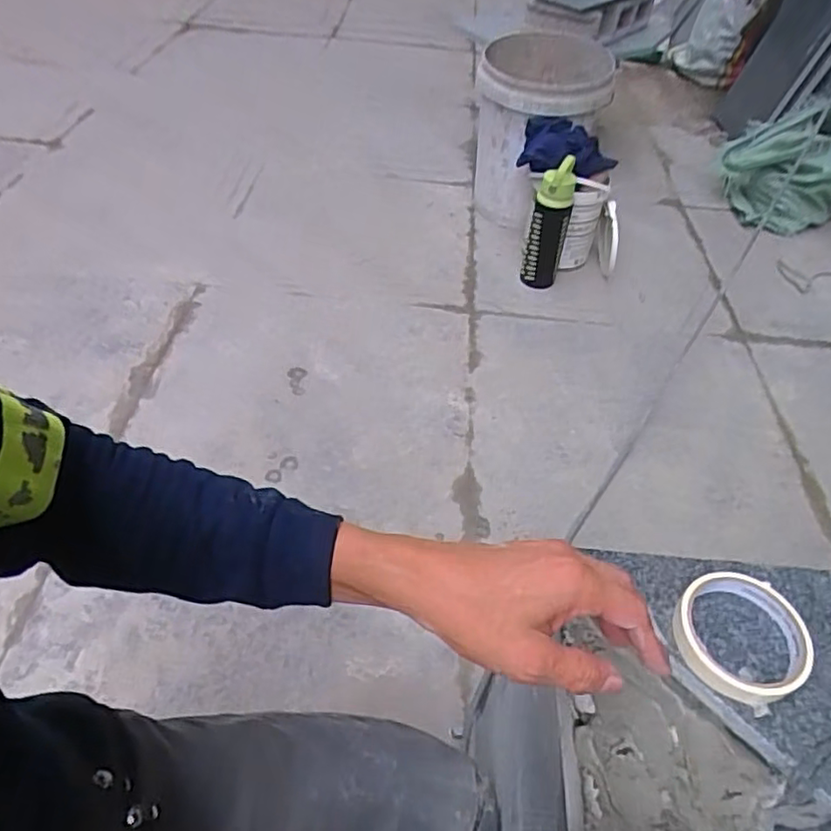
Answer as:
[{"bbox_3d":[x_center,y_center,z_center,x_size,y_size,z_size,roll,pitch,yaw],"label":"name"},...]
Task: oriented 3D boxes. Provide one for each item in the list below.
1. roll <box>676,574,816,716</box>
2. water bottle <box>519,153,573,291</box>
[{"bbox_3d":[0.235,0.153,0.455,0.096,0.022,0.087,-32,57,-30],"label":"roll"},{"bbox_3d":[0.297,-0.411,1.409,0.086,0.277,0.065,5,46,-1],"label":"water bottle"}]

